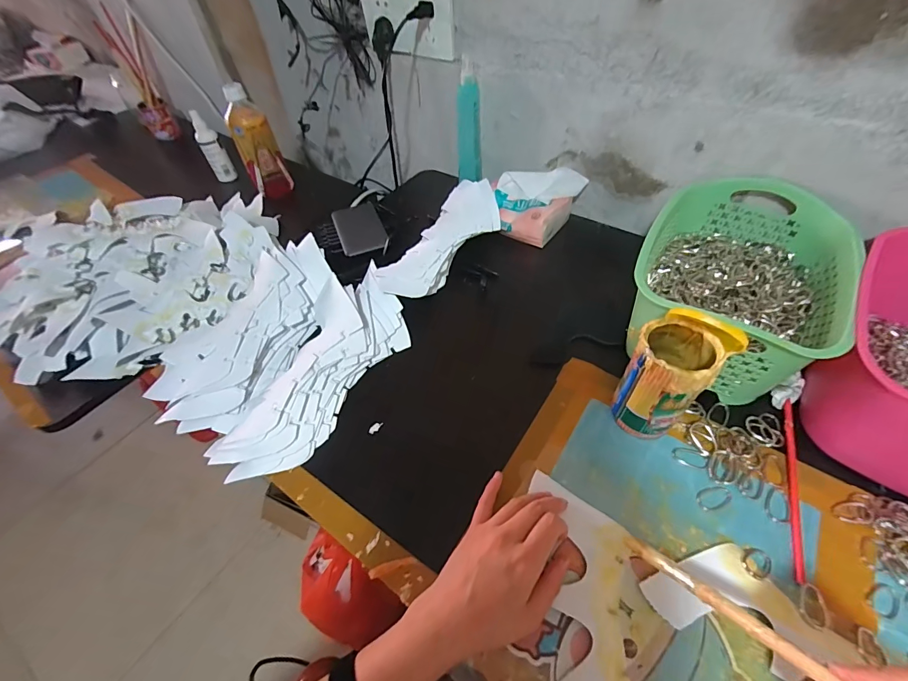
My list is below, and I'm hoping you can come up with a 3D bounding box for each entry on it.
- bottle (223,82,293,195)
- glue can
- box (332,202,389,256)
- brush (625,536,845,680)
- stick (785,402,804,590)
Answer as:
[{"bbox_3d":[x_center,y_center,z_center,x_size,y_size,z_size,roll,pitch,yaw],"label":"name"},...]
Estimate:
[{"bbox_3d":[-0.354,-0.351,0.722,0.069,0.170,0.058,-23,53,-14],"label":"bottle"},{"bbox_3d":[0.203,0.035,0.386,0.065,0.148,0.065,-2,51,2],"label":"glue can"},{"bbox_3d":[-0.154,-0.184,0.649,0.072,0.014,0.133,-18,52,-11],"label":"box"},{"bbox_3d":[0.204,0.185,0.227,0.011,0.009,0.266,-28,15,-18],"label":"brush"},{"bbox_3d":[0.326,0.136,0.384,0.009,0.006,0.184,18,54,17],"label":"stick"}]

